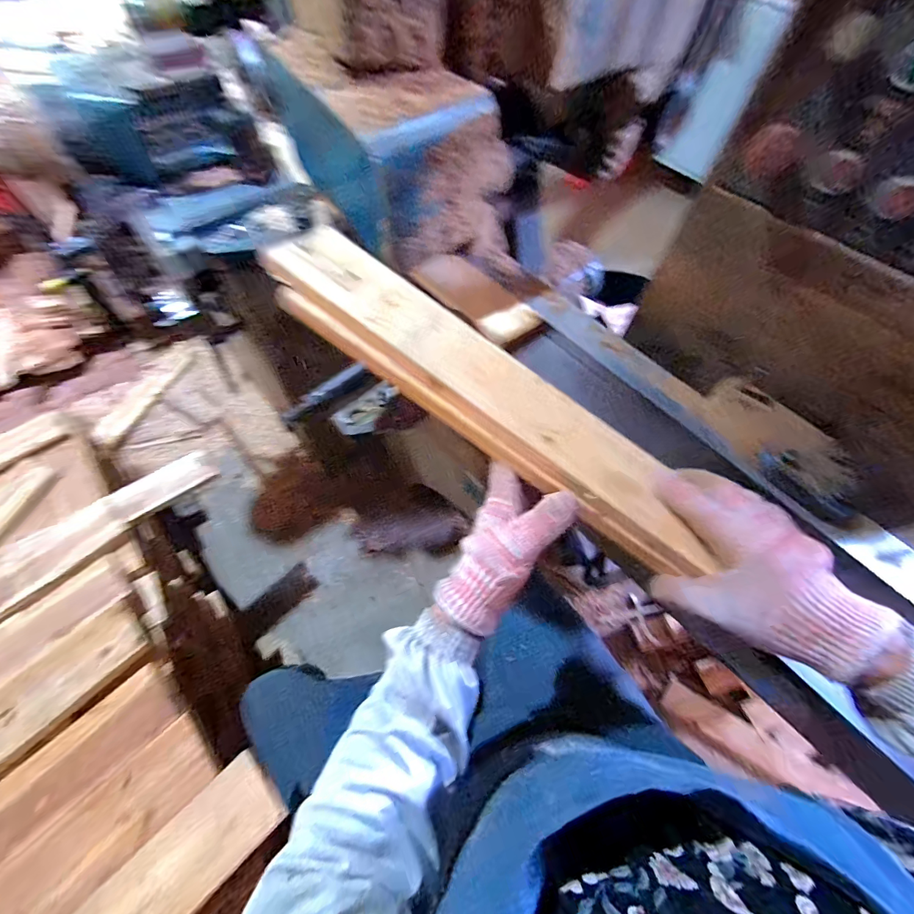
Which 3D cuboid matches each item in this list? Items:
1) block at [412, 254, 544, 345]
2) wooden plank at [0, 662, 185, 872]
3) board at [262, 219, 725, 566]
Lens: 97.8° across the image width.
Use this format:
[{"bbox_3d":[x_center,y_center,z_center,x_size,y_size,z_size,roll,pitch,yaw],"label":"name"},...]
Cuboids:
[{"bbox_3d":[0.025,-0.241,0.589,0.199,0.024,0.081,41,66,19],"label":"block"},{"bbox_3d":[-0.539,0.438,0.410,0.507,0.027,0.099,-39,50,-20],"label":"wooden plank"},{"bbox_3d":[0.031,-0.065,0.374,0.466,0.043,0.097,37,64,3],"label":"board"}]

